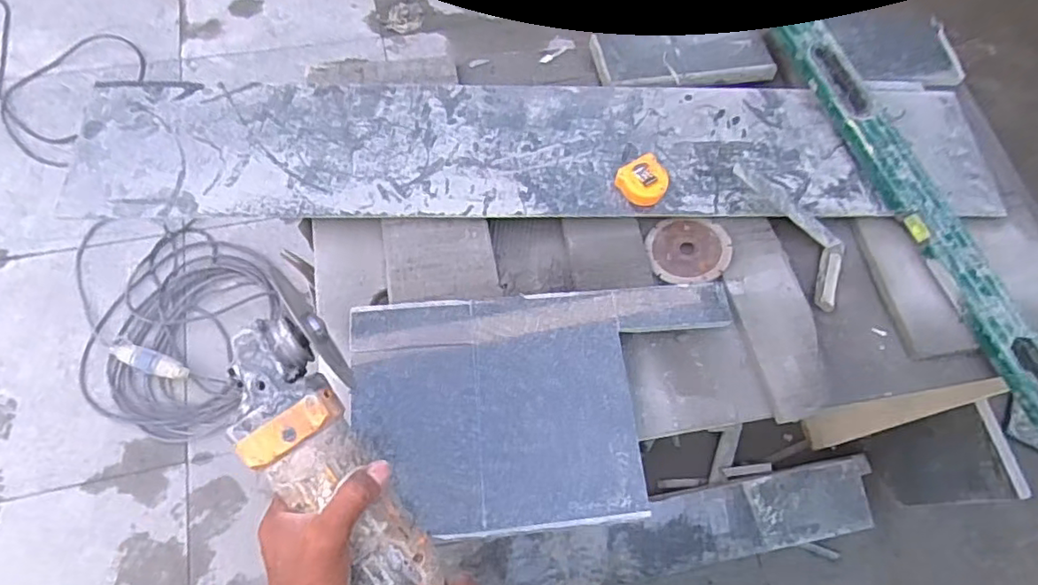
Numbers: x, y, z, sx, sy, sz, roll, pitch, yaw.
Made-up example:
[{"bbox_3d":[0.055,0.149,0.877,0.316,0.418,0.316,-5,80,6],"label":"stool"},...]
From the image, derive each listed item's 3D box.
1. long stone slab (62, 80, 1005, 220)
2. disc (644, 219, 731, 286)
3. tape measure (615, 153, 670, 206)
[{"bbox_3d":[0.036,-0.194,0.774,1.171,0.032,0.208,0,65,-3],"label":"long stone slab"},{"bbox_3d":[0.213,-0.052,0.753,0.100,0.006,0.097,-4,59,7],"label":"disc"},{"bbox_3d":[0.157,-0.140,0.753,0.057,0.030,0.064,-19,68,-12],"label":"tape measure"}]

